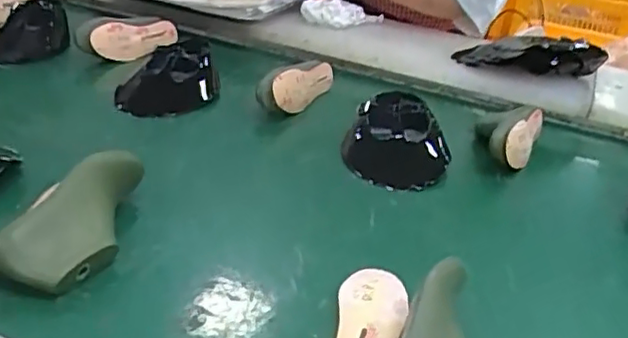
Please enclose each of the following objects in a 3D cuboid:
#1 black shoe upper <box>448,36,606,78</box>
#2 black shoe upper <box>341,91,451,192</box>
[{"bbox_3d":[0.357,-0.190,1.042,0.234,0.057,0.052,7,27,-1],"label":"black shoe upper"},{"bbox_3d":[0.111,-0.036,0.852,0.137,0.079,0.165,11,27,8],"label":"black shoe upper"}]

